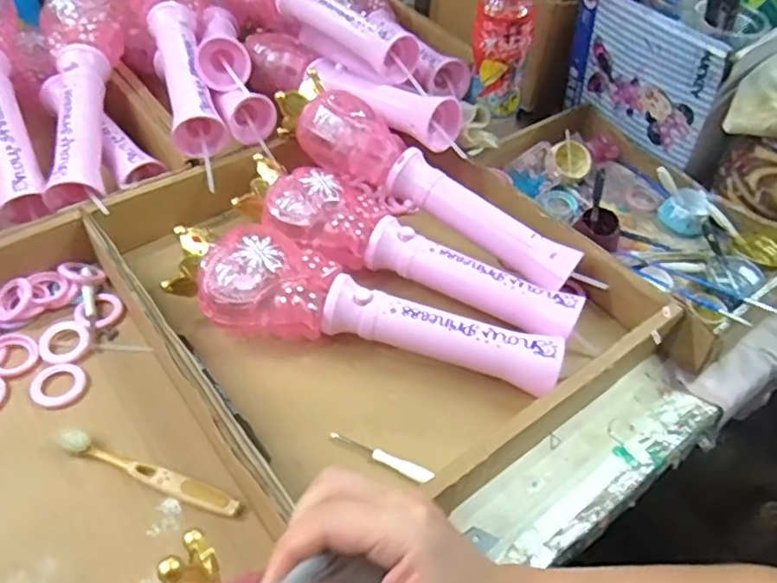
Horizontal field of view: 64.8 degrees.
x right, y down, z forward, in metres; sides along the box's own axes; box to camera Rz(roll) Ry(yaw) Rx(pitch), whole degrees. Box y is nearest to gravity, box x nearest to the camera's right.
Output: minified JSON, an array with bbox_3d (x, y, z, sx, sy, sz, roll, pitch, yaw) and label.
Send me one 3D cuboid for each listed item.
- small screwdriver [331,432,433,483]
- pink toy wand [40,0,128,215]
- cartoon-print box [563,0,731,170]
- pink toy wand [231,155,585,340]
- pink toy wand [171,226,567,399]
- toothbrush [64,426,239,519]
[{"bbox_3d":[-0.005,0.117,0.439,0.080,0.005,0.009,23,52,13],"label":"small screwdriver"},{"bbox_3d":[-0.298,-0.209,0.598,0.083,0.067,0.296,-9,50,-14],"label":"pink toy wand"},{"bbox_3d":[0.254,-0.227,0.633,0.027,0.135,0.181,-22,54,-23],"label":"cartoon-print box"},{"bbox_3d":[0.015,-0.037,0.534,0.308,0.058,0.071,19,50,11],"label":"pink toy wand"},{"bbox_3d":[-0.018,0.011,0.490,0.304,0.068,0.078,11,48,4],"label":"pink toy wand"},{"bbox_3d":[-0.162,0.124,0.416,0.134,0.010,0.016,19,50,11],"label":"toothbrush"}]

